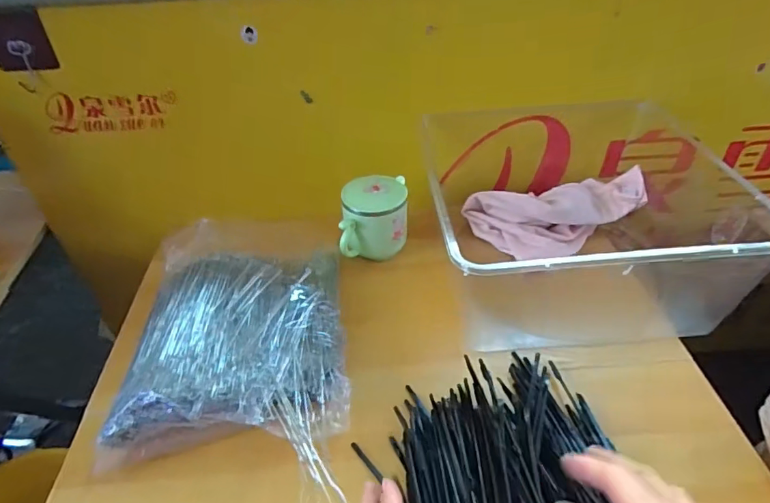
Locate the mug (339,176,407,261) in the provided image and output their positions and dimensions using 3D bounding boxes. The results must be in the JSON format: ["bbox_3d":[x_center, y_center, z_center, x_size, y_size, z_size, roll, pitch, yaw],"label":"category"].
[{"bbox_3d":[-0.013,-0.038,0.611,0.079,0.082,0.074,2,40,4],"label":"mug"}]

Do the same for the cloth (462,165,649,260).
[{"bbox_3d":[0.220,-0.040,0.624,0.216,0.060,0.107,-4,40,-2],"label":"cloth"}]

